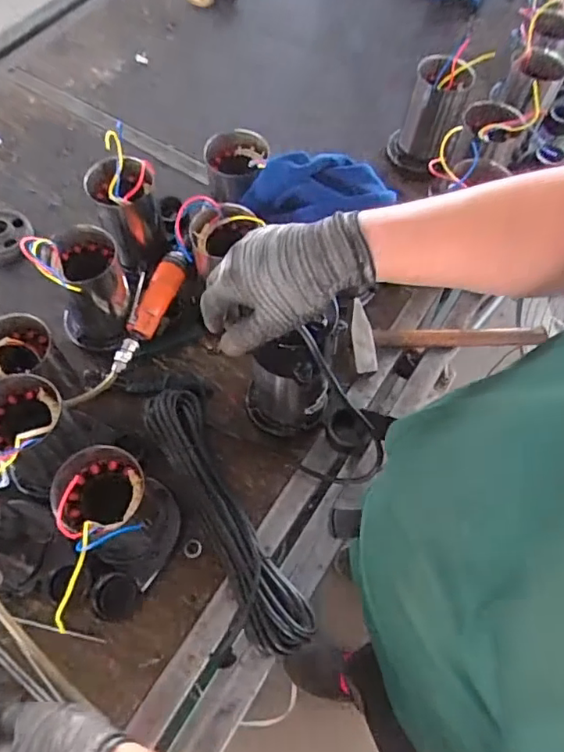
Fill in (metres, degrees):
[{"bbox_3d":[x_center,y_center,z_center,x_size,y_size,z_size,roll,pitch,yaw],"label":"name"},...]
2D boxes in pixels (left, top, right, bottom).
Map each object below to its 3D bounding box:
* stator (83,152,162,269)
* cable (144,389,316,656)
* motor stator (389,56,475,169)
[{"bbox_3d":[-0.226,-0.241,0.817,0.096,0.132,0.097,-13,64,-9],"label":"stator"},{"bbox_3d":[-0.077,0.167,0.699,0.080,0.045,0.360,-27,67,-15],"label":"cable"},{"bbox_3d":[0.250,-0.442,0.957,0.103,0.191,0.089,19,64,7],"label":"motor stator"}]

